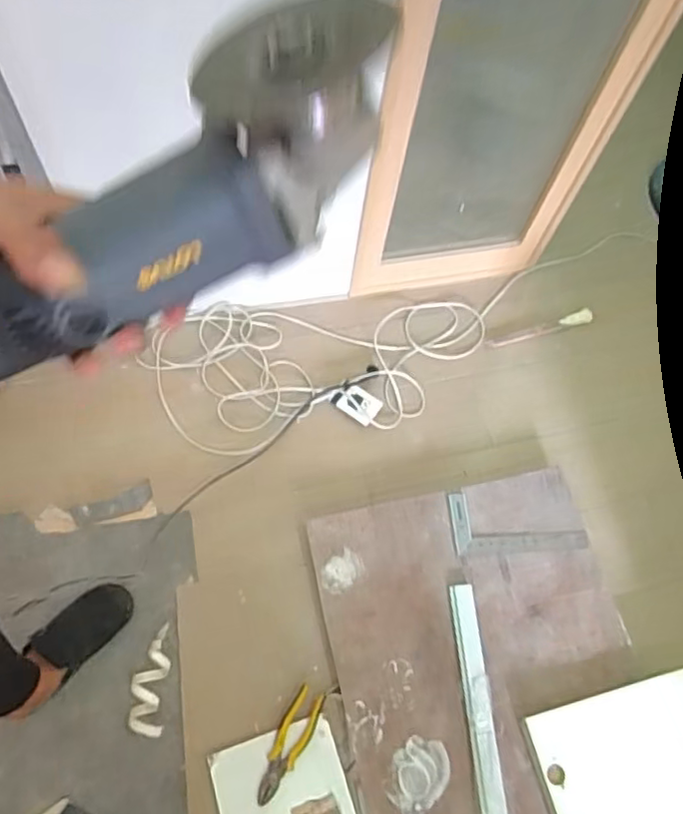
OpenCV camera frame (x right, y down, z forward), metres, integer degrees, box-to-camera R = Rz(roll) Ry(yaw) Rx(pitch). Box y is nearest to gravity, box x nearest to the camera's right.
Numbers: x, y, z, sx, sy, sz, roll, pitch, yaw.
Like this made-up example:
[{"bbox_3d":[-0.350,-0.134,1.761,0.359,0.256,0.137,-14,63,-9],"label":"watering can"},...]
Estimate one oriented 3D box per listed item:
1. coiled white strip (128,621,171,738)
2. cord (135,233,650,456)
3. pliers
[{"bbox_3d":[-0.379,0.540,1.208,0.068,0.010,0.197,0,65,-2],"label":"coiled white strip"},{"bbox_3d":[0.164,-0.141,1.584,1.148,0.052,0.384,-12,66,-8],"label":"cord"},{"bbox_3d":[-0.103,0.647,1.168,0.059,0.009,0.204,27,67,10],"label":"pliers"}]

